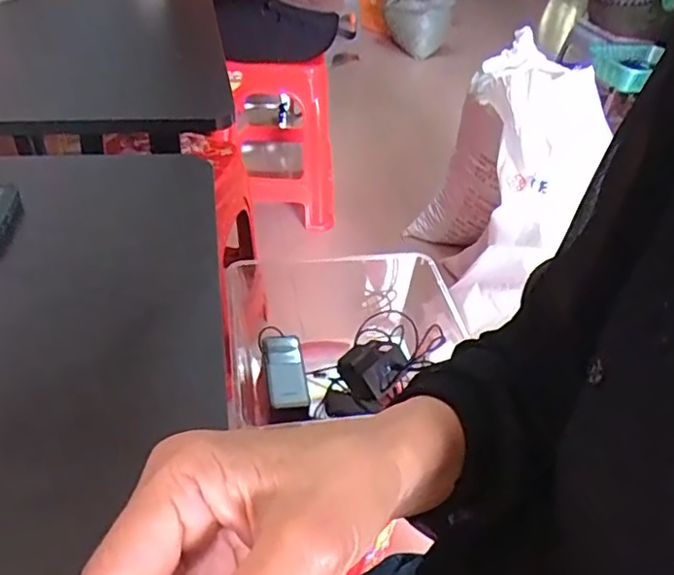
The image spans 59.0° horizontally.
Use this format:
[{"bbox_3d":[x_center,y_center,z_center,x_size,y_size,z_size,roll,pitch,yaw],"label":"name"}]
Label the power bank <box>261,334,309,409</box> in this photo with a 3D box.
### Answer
[{"bbox_3d":[-0.072,0.108,0.818,0.052,0.018,0.125,-9,44,-6],"label":"power bank"}]

